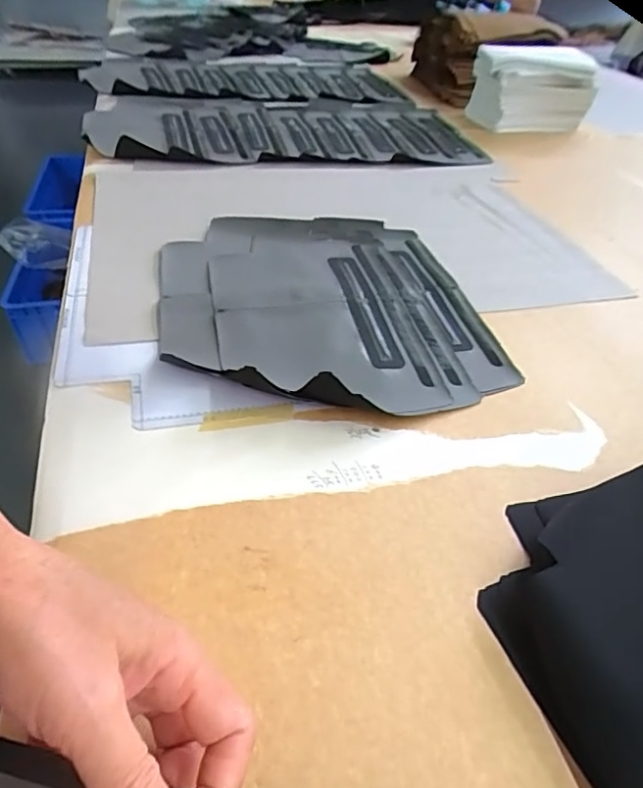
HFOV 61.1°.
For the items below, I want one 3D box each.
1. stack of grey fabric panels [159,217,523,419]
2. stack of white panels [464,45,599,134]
[{"bbox_3d":[0.000,-0.092,0.508,0.284,0.025,0.307,-6,43,-12],"label":"stack of grey fabric panels"},{"bbox_3d":[0.378,-0.553,0.989,0.196,0.116,0.125,0,42,-6],"label":"stack of white panels"}]

